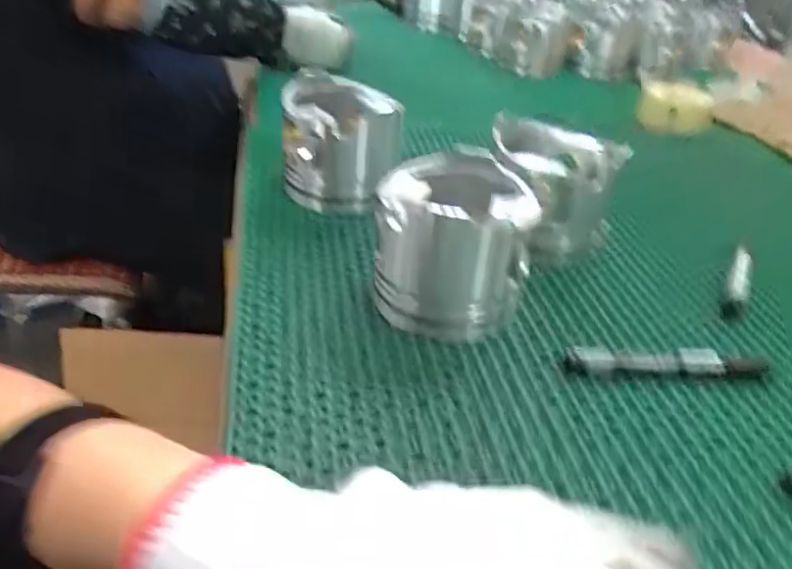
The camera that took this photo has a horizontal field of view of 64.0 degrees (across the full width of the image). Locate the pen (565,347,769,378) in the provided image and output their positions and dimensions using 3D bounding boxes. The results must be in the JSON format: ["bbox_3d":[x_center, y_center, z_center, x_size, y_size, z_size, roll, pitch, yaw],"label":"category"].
[{"bbox_3d":[0.186,0.054,0.431,0.143,0.014,0.016,3,34,-6],"label":"pen"}]

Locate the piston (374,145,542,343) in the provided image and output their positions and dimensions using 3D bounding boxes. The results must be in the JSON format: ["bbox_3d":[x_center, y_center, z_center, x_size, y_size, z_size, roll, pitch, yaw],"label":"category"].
[{"bbox_3d":[0.040,-0.032,0.460,0.104,0.097,0.107,10,34,4],"label":"piston"}]

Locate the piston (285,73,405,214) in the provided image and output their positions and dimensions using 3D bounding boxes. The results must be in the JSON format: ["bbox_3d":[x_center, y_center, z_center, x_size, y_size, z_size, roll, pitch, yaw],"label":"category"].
[{"bbox_3d":[-0.051,-0.131,0.595,0.106,0.094,0.109,1,34,-9],"label":"piston"}]

